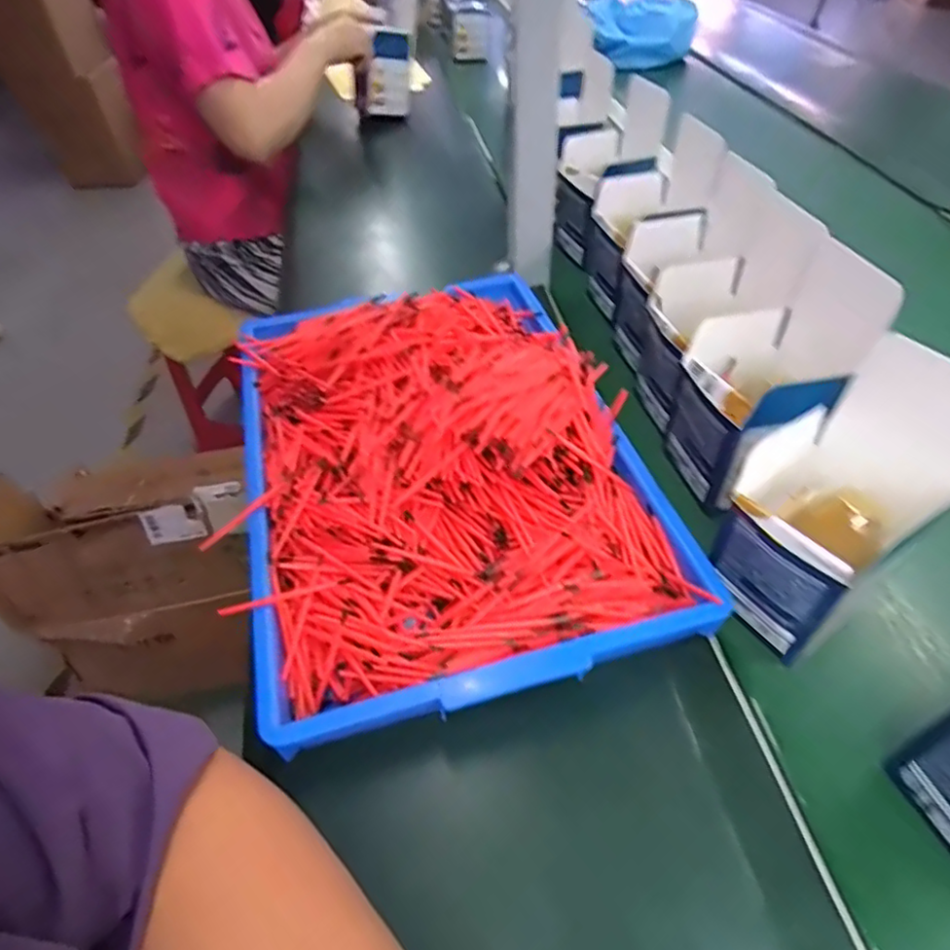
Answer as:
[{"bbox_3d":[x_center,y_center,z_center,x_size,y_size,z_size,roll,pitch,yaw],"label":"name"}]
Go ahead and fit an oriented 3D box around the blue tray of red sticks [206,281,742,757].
[{"bbox_3d":[-0.036,-0.025,0.487,0.288,0.085,0.405,-13,45,-10],"label":"blue tray of red sticks"}]

